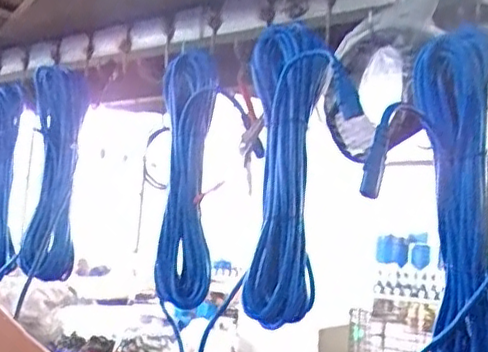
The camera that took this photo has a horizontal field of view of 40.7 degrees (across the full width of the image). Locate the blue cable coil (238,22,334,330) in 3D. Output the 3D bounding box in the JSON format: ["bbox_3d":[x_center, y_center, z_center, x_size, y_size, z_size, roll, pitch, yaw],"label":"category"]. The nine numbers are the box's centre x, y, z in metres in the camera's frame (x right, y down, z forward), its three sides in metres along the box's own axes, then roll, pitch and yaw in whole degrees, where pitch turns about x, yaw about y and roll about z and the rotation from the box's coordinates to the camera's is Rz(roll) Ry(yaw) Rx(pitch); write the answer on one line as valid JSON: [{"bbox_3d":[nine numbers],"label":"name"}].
[{"bbox_3d":[0.047,-0.003,0.793,0.087,0.350,0.094,4,-6,0],"label":"blue cable coil"}]

